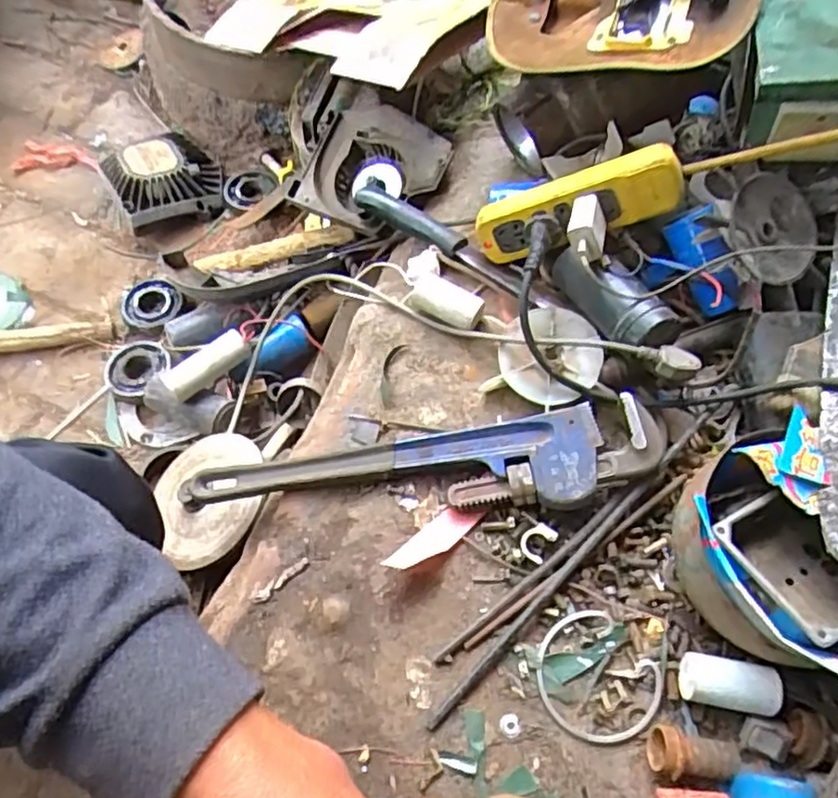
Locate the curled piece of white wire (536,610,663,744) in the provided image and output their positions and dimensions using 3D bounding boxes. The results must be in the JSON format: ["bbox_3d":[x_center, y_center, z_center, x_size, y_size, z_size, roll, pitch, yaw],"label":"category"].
[{"bbox_3d":[0.136,0.218,0.523,0.083,0.009,0.090,1,63,-2],"label":"curled piece of white wire"}]

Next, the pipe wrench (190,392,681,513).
[{"bbox_3d":[-0.001,0.062,0.600,0.419,0.033,0.080,-6,62,10],"label":"pipe wrench"}]

